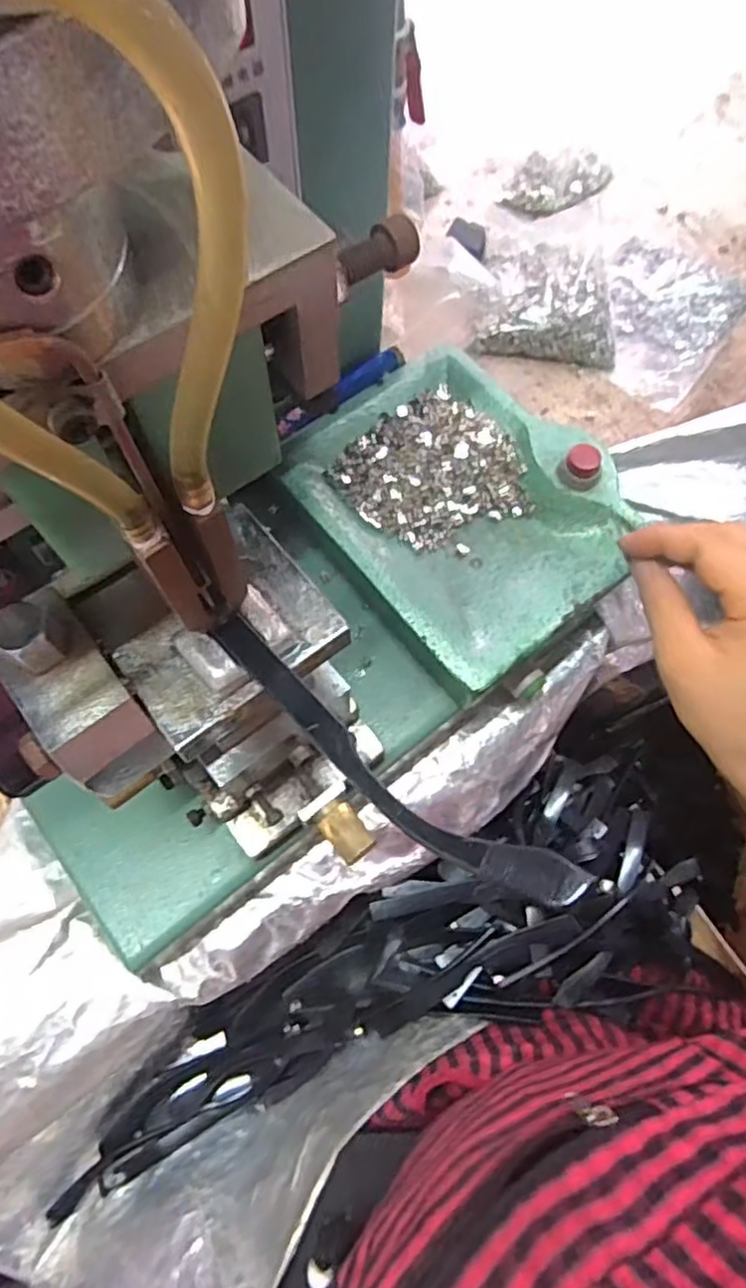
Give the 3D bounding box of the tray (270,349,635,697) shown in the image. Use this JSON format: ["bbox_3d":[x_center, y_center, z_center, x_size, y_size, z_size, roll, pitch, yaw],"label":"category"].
[{"bbox_3d":[0.054,-0.087,0.425,0.168,0.021,0.197,-38,75,-13],"label":"tray"}]

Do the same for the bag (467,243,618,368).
[{"bbox_3d":[0.156,-0.314,0.610,0.126,0.043,0.150,5,70,1],"label":"bag"}]

